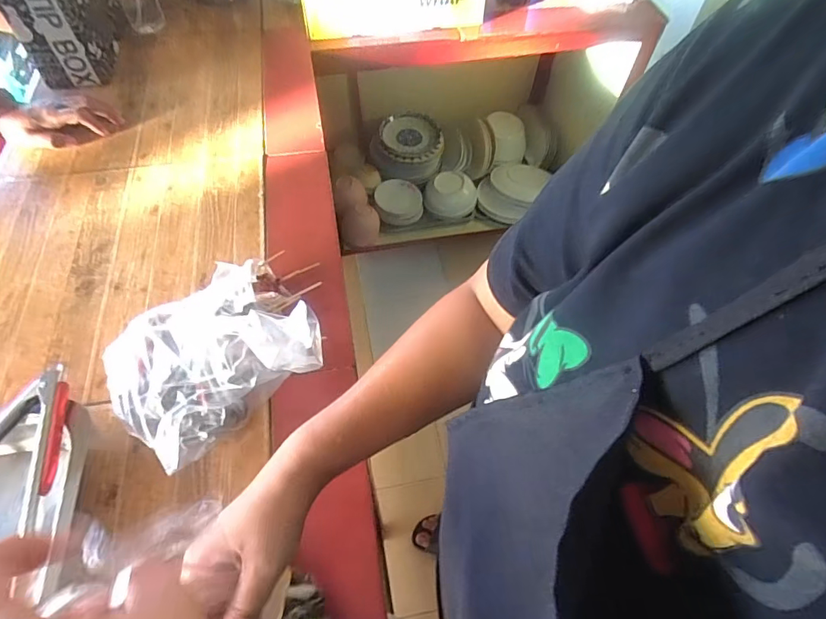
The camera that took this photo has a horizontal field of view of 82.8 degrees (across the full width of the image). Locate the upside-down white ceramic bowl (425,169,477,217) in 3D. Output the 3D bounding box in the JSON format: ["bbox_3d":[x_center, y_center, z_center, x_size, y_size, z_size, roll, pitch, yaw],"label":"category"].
[{"bbox_3d":[0.128,-0.396,1.552,0.167,0.071,0.154,1,57,-1],"label":"upside-down white ceramic bowl"}]

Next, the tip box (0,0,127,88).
[{"bbox_3d":[-0.644,-0.569,0.867,0.130,0.173,0.261,-13,58,-10],"label":"tip box"}]

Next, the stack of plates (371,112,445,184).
[{"bbox_3d":[-0.020,-0.549,1.578,0.240,0.096,0.210,-2,57,-3],"label":"stack of plates"}]

